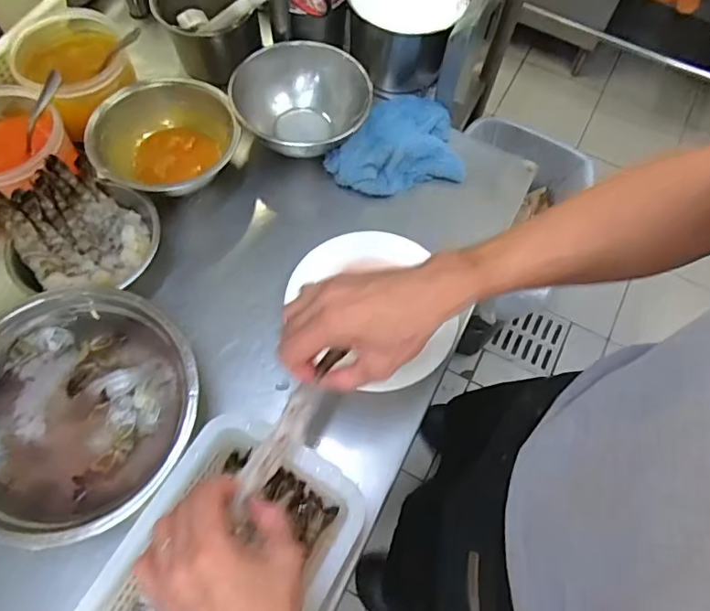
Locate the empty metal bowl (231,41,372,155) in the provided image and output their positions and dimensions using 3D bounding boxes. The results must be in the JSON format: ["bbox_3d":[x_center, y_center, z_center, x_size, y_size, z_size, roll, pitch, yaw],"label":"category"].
[{"bbox_3d":[-0.071,-0.250,0.671,0.155,0.072,0.165,1,66,-2],"label":"empty metal bowl"}]

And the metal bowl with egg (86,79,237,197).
[{"bbox_3d":[-0.227,-0.194,0.636,0.153,0.069,0.165,1,66,-2],"label":"metal bowl with egg"}]

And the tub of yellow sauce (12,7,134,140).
[{"bbox_3d":[-0.345,-0.292,0.654,0.118,0.080,0.137,-36,72,-16],"label":"tub of yellow sauce"}]

